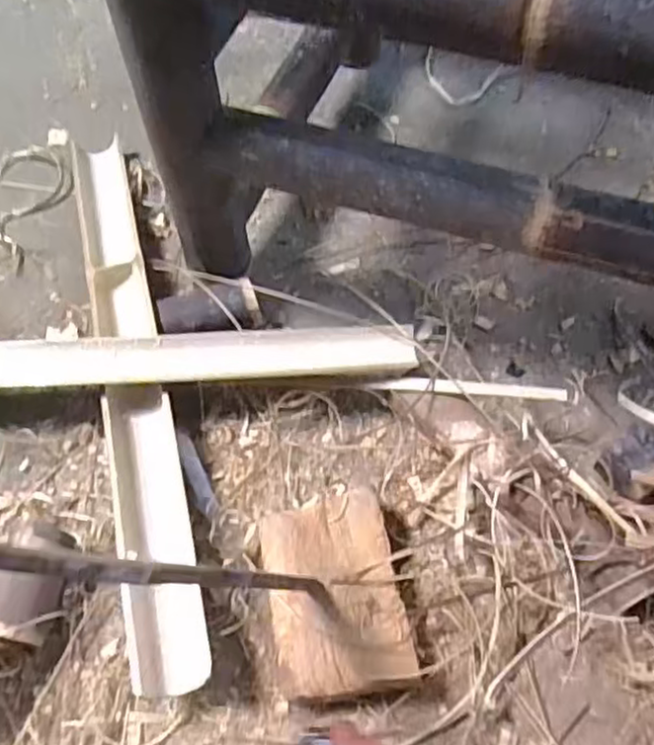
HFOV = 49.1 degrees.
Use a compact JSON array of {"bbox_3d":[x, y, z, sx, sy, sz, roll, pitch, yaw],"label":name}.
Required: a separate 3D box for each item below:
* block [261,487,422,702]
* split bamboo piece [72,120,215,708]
[{"bbox_3d":[0.007,0.195,0.632,0.108,0.044,0.167,-10,58,-4],"label":"block"},{"bbox_3d":[-0.210,-0.014,0.763,0.073,0.051,0.677,-14,59,-5],"label":"split bamboo piece"}]

